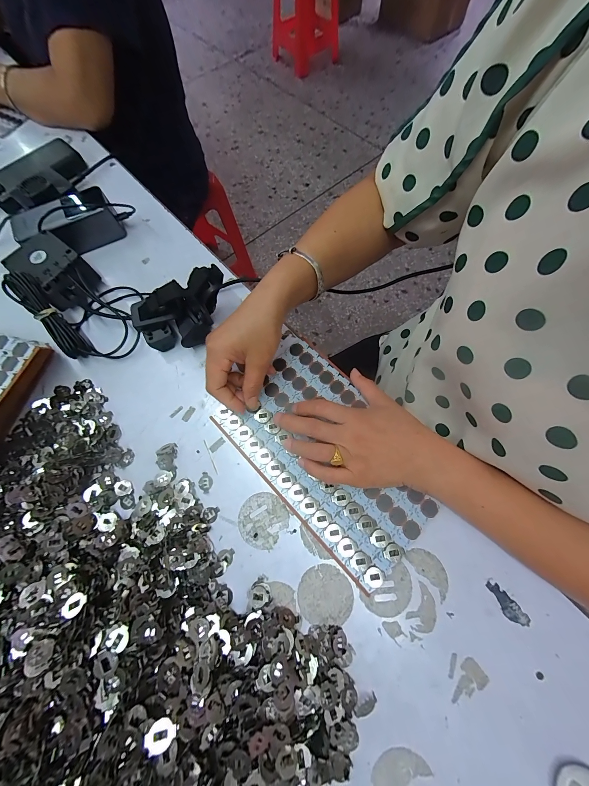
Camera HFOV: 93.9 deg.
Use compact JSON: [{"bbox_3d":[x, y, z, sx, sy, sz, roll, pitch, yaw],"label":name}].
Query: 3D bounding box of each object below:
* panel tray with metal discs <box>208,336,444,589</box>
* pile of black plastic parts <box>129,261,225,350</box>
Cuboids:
[{"bbox_3d":[0.039,0.065,0.318,0.152,0.007,0.249,-42,75,-12],"label":"panel tray with metal discs"},{"bbox_3d":[-0.138,-0.095,0.343,0.116,0.073,0.062,-16,71,-4],"label":"pile of black plastic parts"}]

